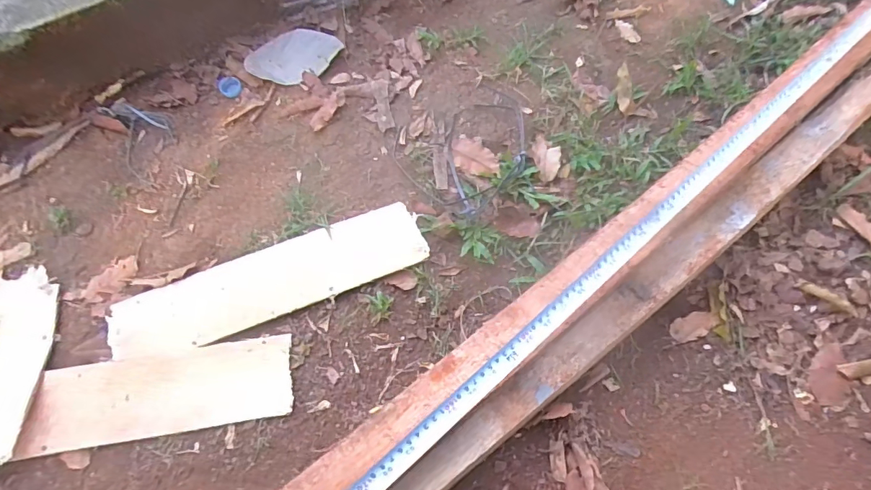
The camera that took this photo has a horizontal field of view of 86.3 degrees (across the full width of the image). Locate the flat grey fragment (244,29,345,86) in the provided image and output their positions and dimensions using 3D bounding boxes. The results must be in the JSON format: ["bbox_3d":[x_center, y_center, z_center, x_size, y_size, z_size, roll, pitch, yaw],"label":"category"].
[{"bbox_3d":[-0.235,-0.312,0.760,0.124,0.005,0.126,24,70,13],"label":"flat grey fragment"}]

